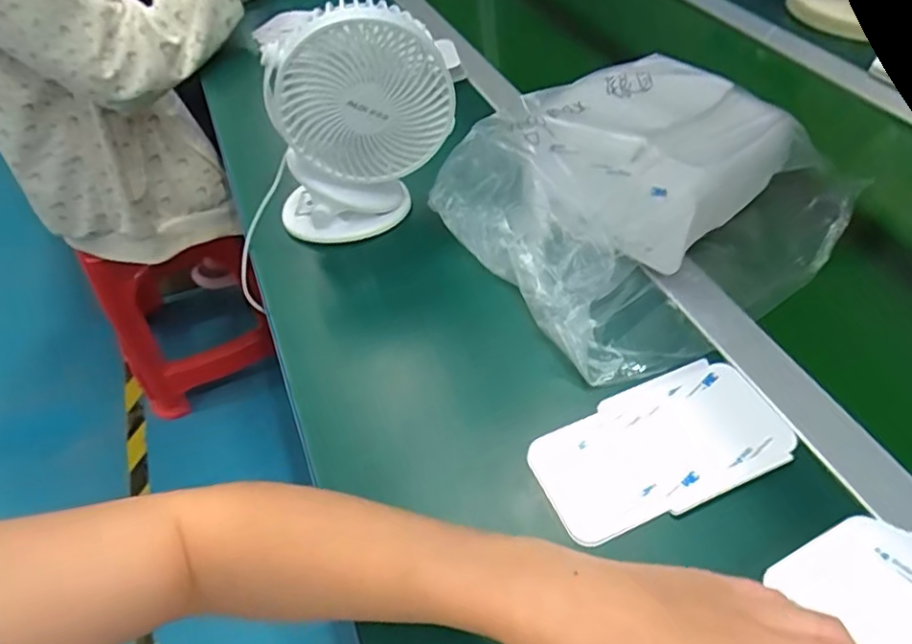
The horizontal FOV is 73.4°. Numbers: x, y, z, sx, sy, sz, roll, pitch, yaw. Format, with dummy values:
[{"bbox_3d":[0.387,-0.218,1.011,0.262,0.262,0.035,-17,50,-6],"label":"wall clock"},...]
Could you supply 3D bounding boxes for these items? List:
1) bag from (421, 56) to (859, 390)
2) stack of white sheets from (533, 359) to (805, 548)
[{"bbox_3d":[0.153,-0.104,0.491,0.269,0.101,0.236,-27,52,-18],"label":"bag"},{"bbox_3d":[0.132,0.081,0.398,0.157,0.012,0.085,-20,50,-12],"label":"stack of white sheets"}]

